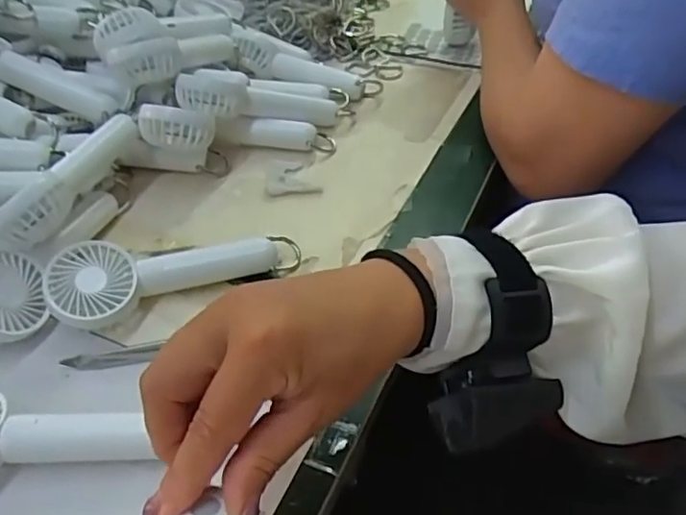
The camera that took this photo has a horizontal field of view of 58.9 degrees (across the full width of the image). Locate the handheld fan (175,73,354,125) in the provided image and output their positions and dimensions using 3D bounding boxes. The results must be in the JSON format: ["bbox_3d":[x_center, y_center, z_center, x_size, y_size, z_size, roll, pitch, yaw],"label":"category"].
[{"bbox_3d":[-0.066,-0.139,0.540,0.155,0.034,0.046,-2,38,-36],"label":"handheld fan"}]

